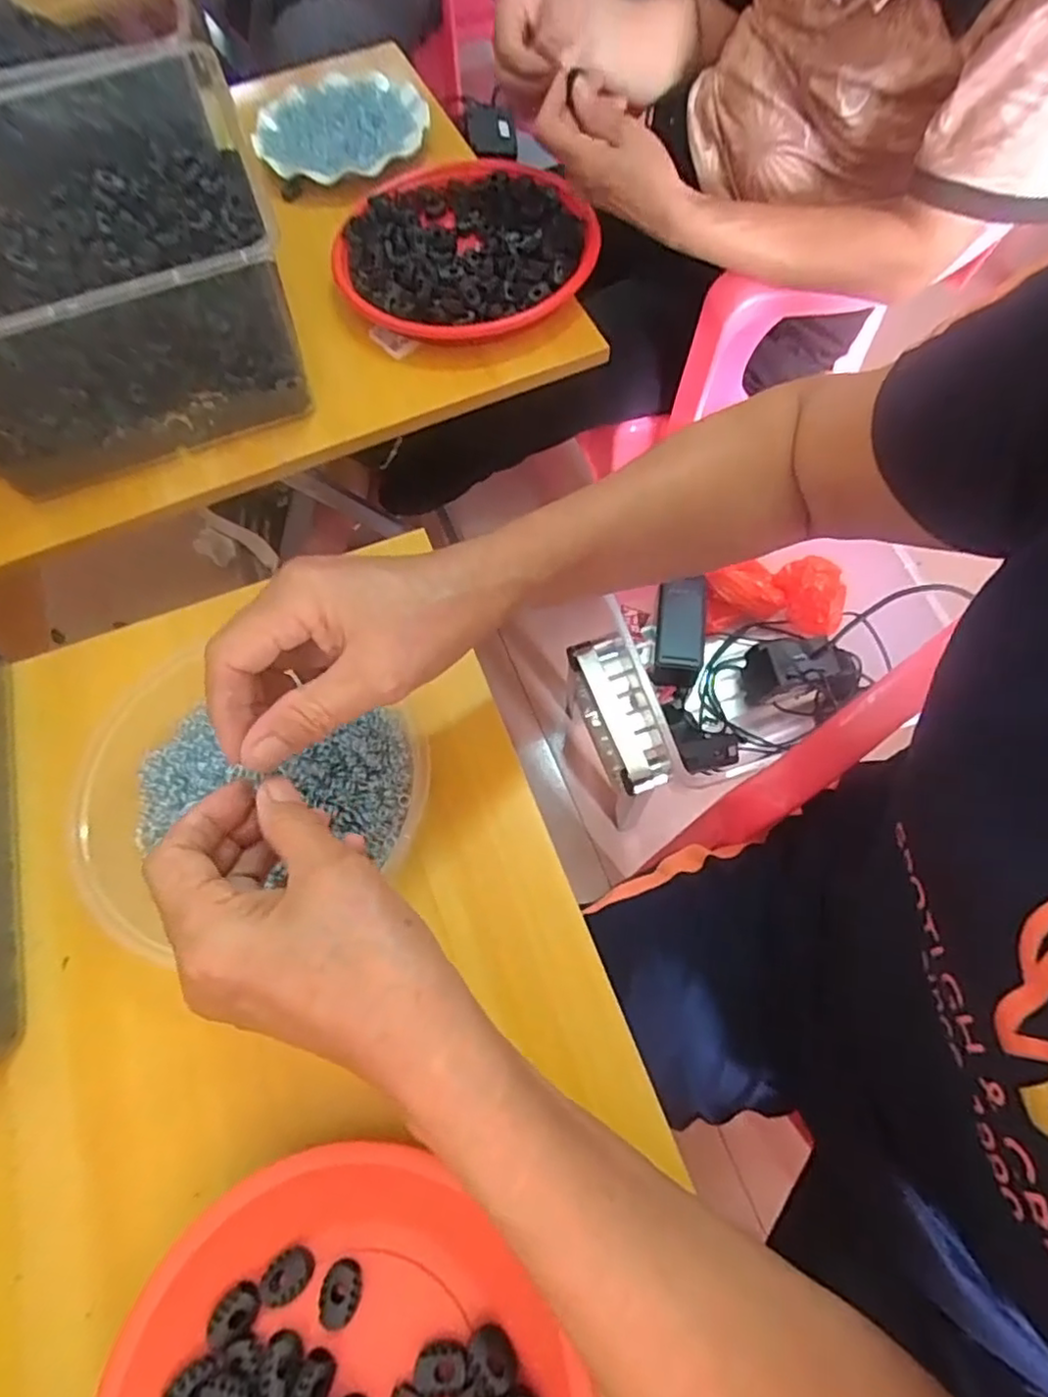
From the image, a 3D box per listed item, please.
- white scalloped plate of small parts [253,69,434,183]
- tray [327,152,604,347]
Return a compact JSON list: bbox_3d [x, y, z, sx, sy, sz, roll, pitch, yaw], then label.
[{"bbox_3d":[-0.201,-0.626,0.707,0.185,0.017,0.186,-1,67,2],"label":"white scalloped plate of small parts"},{"bbox_3d":[-0.060,-0.430,0.607,0.228,0.035,0.245,-15,67,-4],"label":"tray"}]

